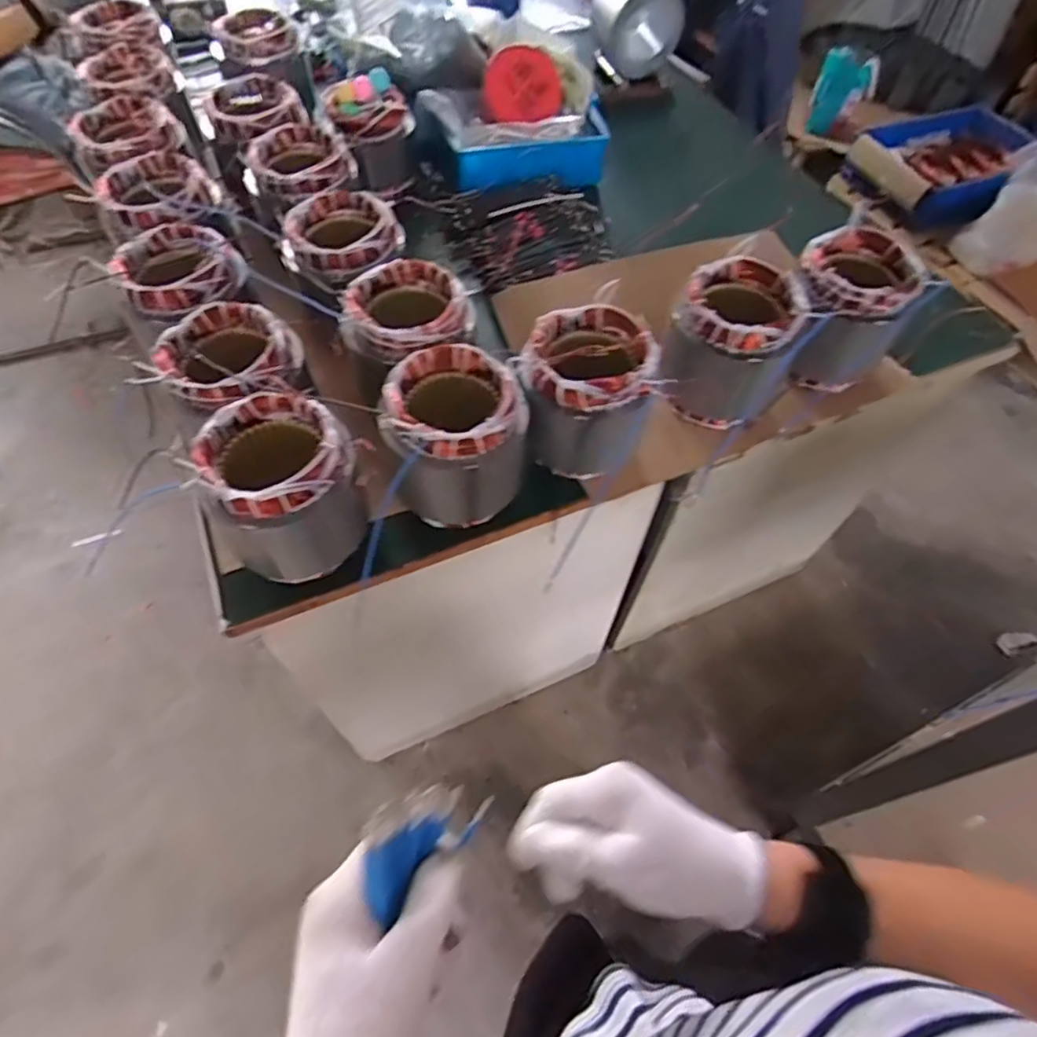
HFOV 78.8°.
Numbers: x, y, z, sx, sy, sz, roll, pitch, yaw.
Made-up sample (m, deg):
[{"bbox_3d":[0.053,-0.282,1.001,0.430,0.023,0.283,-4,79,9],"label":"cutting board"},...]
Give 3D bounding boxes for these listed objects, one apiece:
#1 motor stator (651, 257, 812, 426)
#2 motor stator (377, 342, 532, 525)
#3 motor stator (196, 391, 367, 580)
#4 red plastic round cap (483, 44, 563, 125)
[{"bbox_3d":[0.268,-0.217,0.798,0.138,0.156,0.139,28,60,15],"label":"motor stator"},{"bbox_3d":[-0.073,-0.088,0.712,0.142,0.150,0.129,-20,60,-16],"label":"motor stator"},{"bbox_3d":[-0.249,-0.029,0.671,0.140,0.156,0.124,-38,66,-24],"label":"motor stator"},{"bbox_3d":[0.011,-0.755,1.102,0.130,0.029,0.132,-1,94,-19],"label":"red plastic round cap"}]

